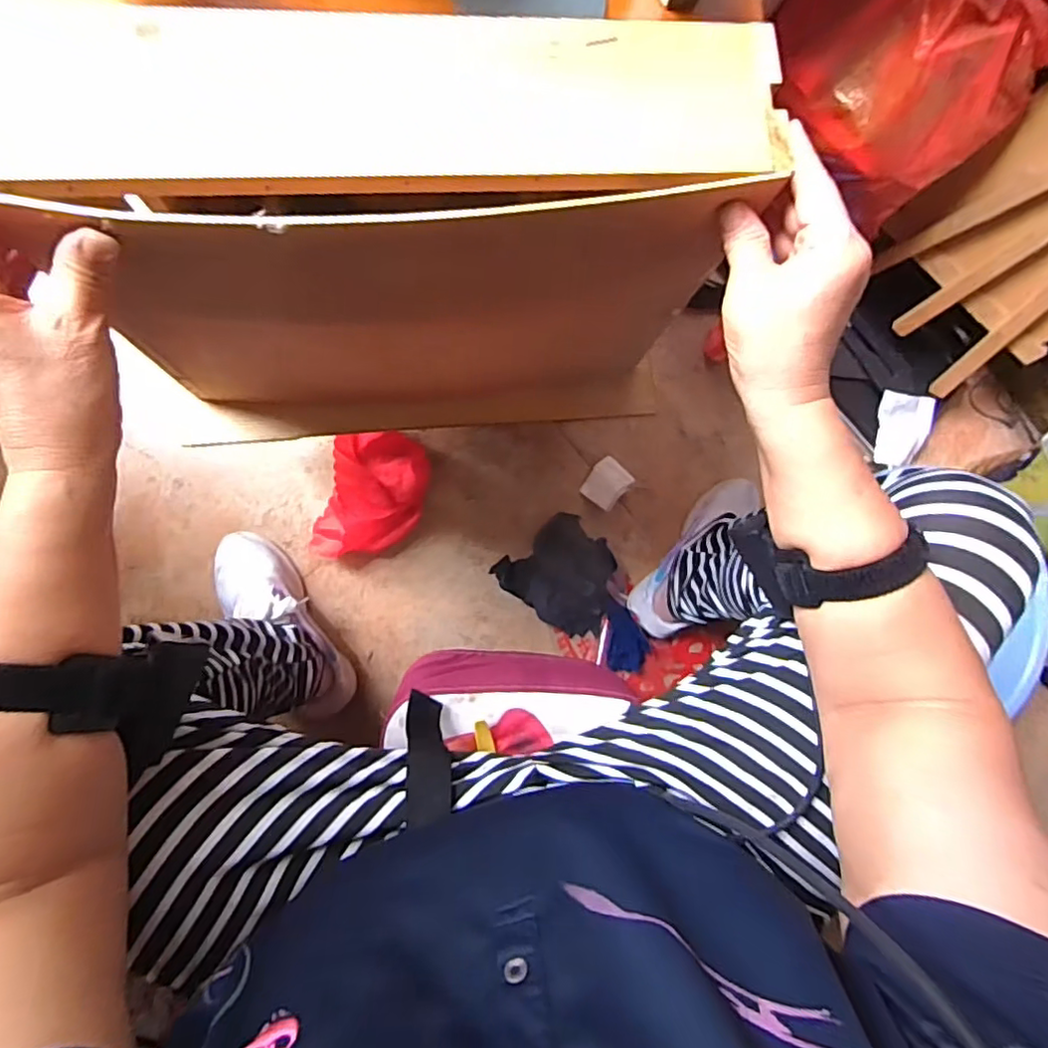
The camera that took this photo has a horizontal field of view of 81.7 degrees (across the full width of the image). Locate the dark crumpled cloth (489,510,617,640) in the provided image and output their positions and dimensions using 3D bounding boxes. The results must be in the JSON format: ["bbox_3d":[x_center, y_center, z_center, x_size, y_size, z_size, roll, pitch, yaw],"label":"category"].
[{"bbox_3d":[0.062,0.077,0.820,0.138,0.051,0.161,-43,95,-7],"label":"dark crumpled cloth"}]

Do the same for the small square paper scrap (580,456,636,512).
[{"bbox_3d":[0.114,-0.056,0.828,0.065,0.031,0.052,-44,95,-7],"label":"small square paper scrap"}]

